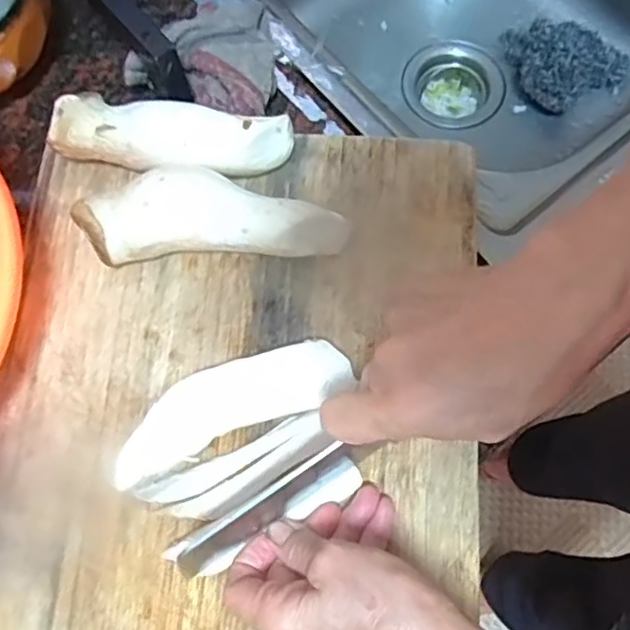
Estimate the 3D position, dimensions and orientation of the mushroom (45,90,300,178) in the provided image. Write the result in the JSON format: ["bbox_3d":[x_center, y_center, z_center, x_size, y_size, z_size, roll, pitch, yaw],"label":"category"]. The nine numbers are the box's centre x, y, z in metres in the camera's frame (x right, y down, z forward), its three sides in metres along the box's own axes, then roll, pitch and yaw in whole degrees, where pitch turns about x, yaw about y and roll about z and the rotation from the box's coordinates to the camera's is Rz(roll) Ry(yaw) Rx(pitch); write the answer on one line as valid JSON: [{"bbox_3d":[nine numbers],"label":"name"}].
[{"bbox_3d":[-0.086,-0.111,0.394,0.137,0.039,0.038,4,73,3],"label":"mushroom"}]

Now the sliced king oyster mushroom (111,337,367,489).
[{"bbox_3d":[-0.048,0.052,0.367,0.138,0.023,0.041,-22,71,-6],"label":"sliced king oyster mushroom"}]

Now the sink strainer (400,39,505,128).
[{"bbox_3d":[0.153,-0.245,0.727,0.108,0.058,0.109,14,74,6],"label":"sink strainer"}]

